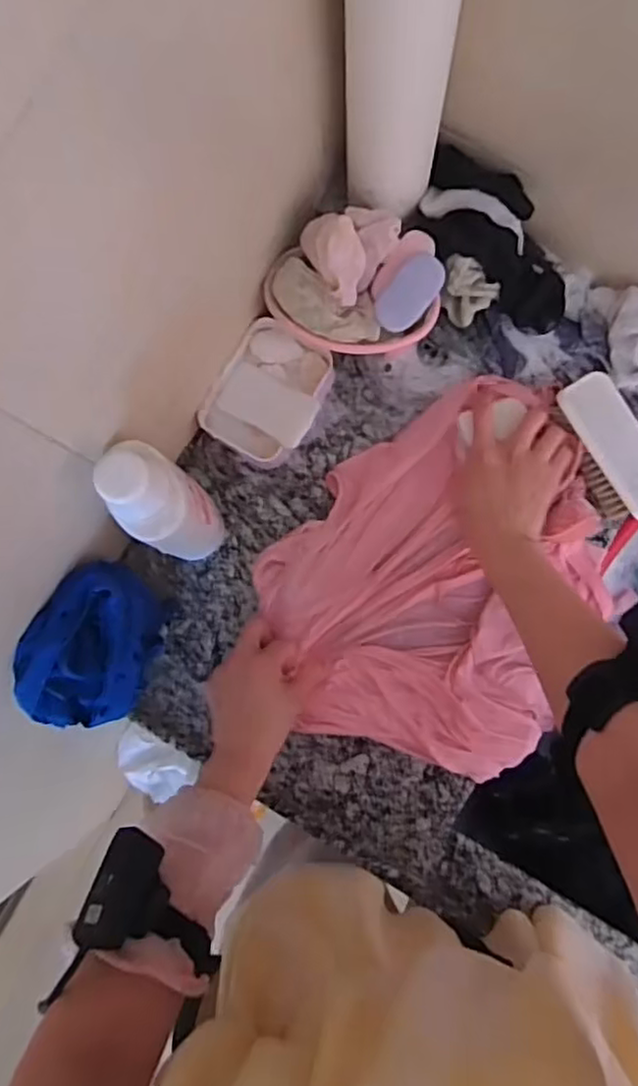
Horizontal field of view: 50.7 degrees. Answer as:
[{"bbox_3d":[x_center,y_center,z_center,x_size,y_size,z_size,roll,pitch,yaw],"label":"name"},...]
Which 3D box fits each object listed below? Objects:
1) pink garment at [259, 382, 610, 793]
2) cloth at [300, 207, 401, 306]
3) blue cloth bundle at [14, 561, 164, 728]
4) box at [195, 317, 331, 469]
[{"bbox_3d":[0.125,0.048,0.628,0.326,0.035,0.303,0,84,3],"label":"pink garment"},{"bbox_3d":[0.019,-0.253,0.581,0.071,0.043,0.076,37,87,6],"label":"cloth"},{"bbox_3d":[-0.192,0.088,0.595,0.093,0.110,0.135,10,85,4],"label":"blue cloth bundle"},{"bbox_3d":[-0.047,-0.141,0.648,0.096,0.042,0.124,30,87,5],"label":"box"}]

